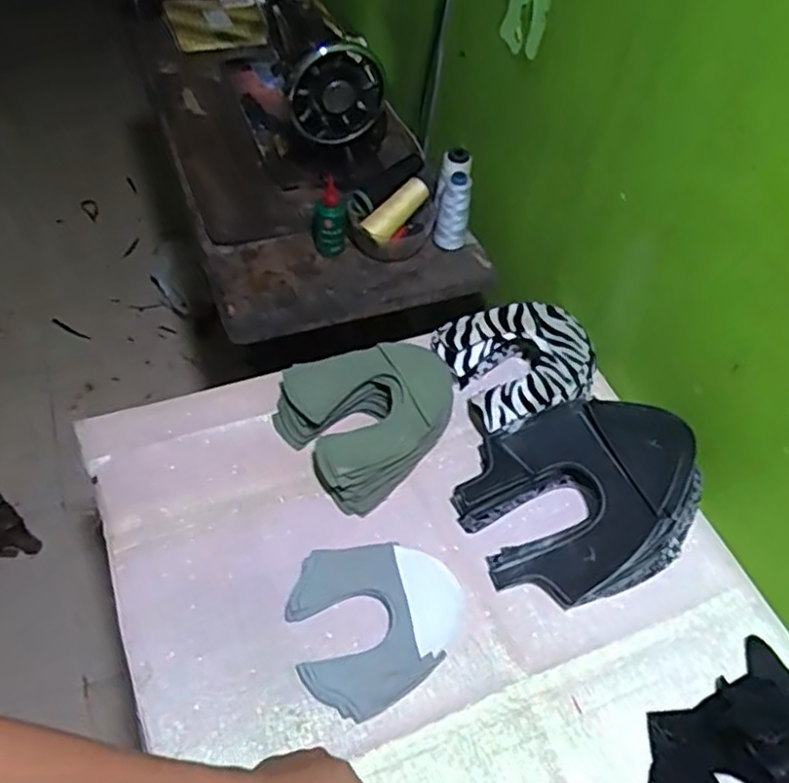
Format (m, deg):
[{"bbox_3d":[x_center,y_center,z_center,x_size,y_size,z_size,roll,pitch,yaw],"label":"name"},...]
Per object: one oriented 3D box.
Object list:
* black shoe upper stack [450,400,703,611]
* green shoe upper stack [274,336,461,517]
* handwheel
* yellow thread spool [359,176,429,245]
[{"bbox_3d":[0.198,0.099,0.715,0.244,0.096,0.193,-13,54,-15],"label":"black shoe upper stack"},{"bbox_3d":[-0.035,0.013,0.774,0.177,0.081,0.183,-33,62,-27],"label":"green shoe upper stack"},{"bbox_3d":[-0.077,-0.400,0.936,0.124,0.124,0.050,-30,60,-25],"label":"handwheel"},{"bbox_3d":[0.003,-0.253,0.964,0.114,0.035,0.034,-45,66,-8],"label":"yellow thread spool"}]

